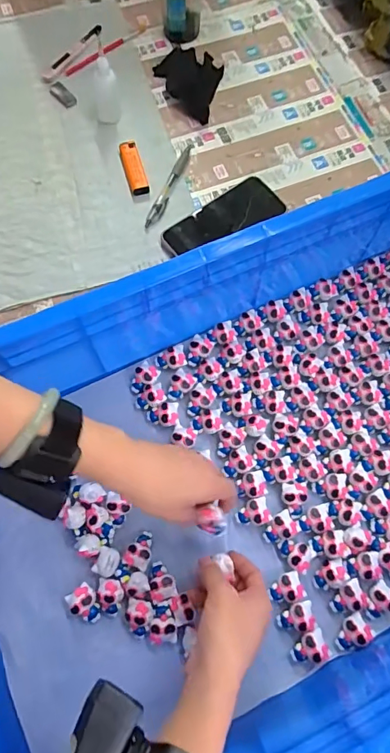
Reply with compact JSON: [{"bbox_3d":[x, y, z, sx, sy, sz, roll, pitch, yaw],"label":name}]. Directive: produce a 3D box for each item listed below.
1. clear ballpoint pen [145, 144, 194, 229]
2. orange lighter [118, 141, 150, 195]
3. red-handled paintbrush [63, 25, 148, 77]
[{"bbox_3d":[-0.032,-0.258,0.603,0.015,0.006,0.147,20,74,6],"label":"clear ballpoint pen"},{"bbox_3d":[-0.083,-0.280,0.606,0.024,0.012,0.082,-15,74,-5],"label":"orange lighter"},{"bbox_3d":[-0.132,-0.491,0.674,0.153,0.008,0.014,-42,79,-13],"label":"red-handled paintbrush"}]

